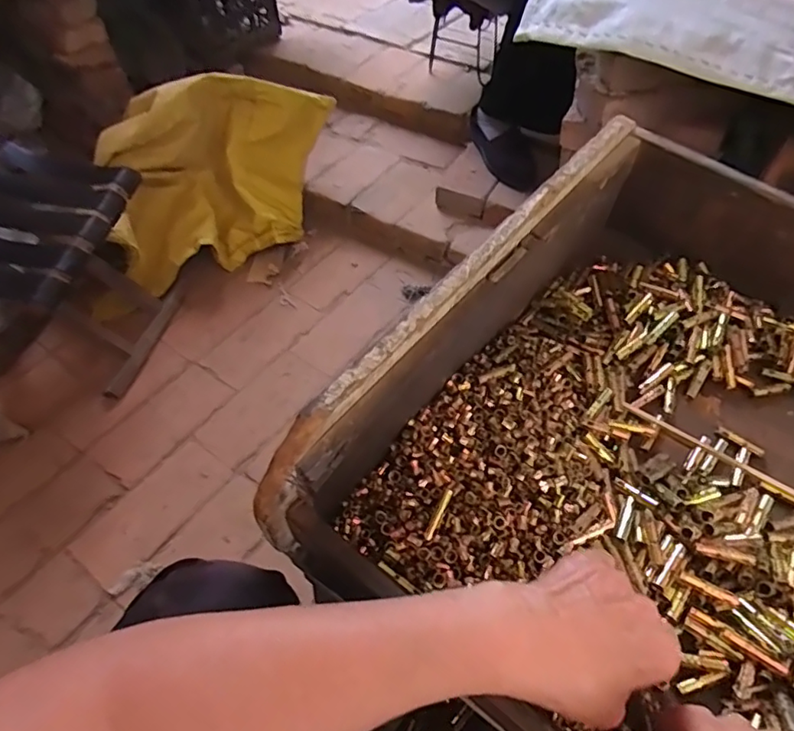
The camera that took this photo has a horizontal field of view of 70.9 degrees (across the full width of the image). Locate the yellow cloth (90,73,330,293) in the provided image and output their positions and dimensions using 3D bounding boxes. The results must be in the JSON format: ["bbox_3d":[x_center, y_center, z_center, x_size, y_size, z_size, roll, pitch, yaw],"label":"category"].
[{"bbox_3d":[-0.355,-0.382,1.163,0.519,0.335,0.224,-37,60,-23],"label":"yellow cloth"}]

